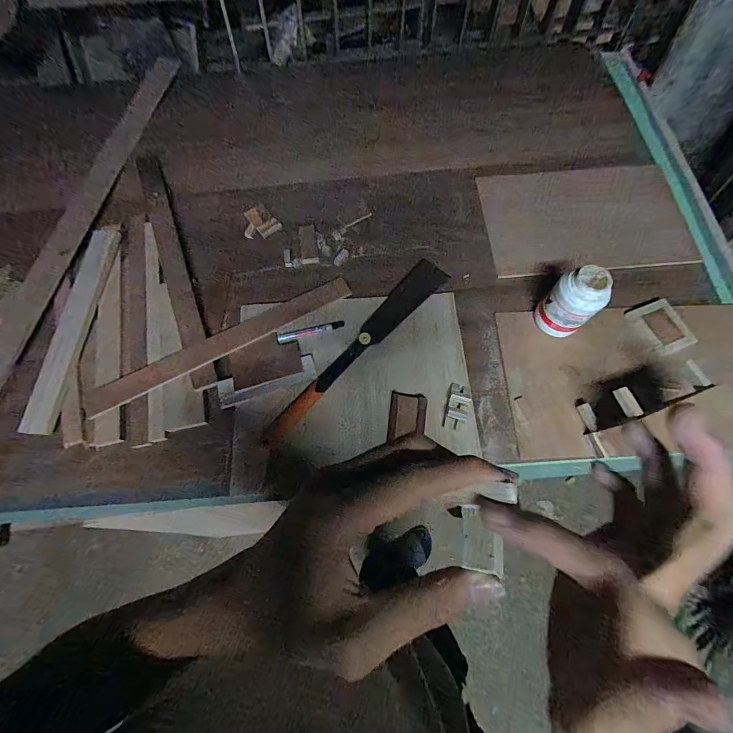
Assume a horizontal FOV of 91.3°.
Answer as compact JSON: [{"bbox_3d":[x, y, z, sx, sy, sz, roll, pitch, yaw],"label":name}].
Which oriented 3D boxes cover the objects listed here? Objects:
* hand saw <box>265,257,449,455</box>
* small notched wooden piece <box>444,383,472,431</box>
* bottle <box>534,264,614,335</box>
[{"bbox_3d":[-0.019,-0.050,0.778,0.072,0.021,0.556,40,75,14],"label":"hand saw"},{"bbox_3d":[0.188,0.083,0.731,0.044,0.012,0.093,14,70,6],"label":"small notched wooden piece"},{"bbox_3d":[0.422,-0.125,0.738,0.090,0.165,0.103,-36,73,-12],"label":"bottle"}]

